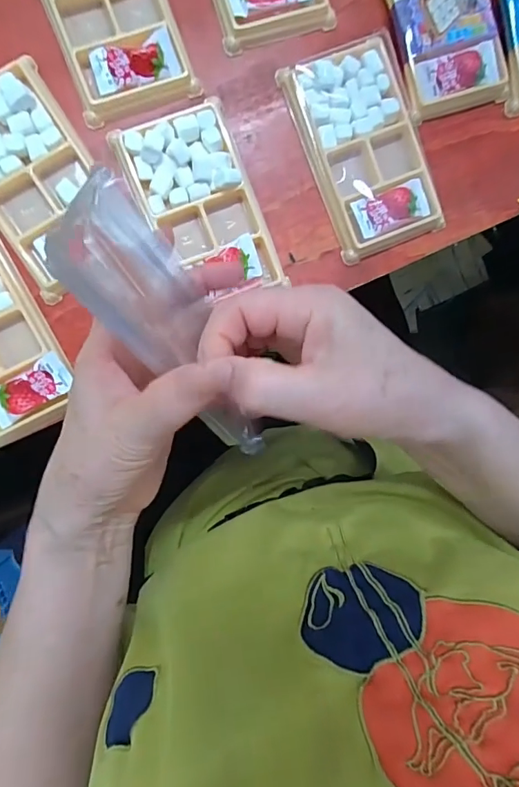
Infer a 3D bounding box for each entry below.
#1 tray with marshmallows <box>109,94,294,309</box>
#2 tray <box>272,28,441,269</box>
[{"bbox_3d":[-0.037,-0.126,0.307,0.076,0.015,0.123,-24,98,-4],"label":"tray with marshmallows"},{"bbox_3d":[0.075,-0.171,0.319,0.079,0.013,0.136,-23,98,-4],"label":"tray"}]

